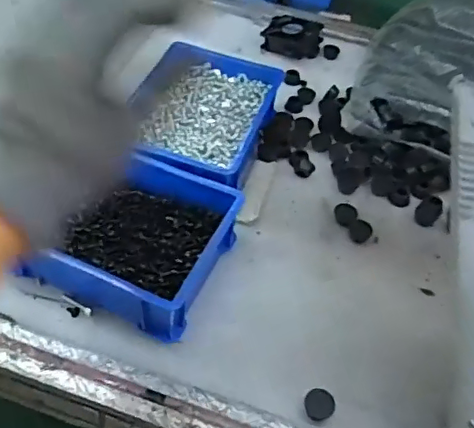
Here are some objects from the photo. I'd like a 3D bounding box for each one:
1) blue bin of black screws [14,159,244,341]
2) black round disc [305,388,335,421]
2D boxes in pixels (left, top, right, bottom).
[{"bbox_3d":[-0.103,0.017,0.523,0.183,0.057,0.147,21,50,11],"label":"blue bin of black screws"},{"bbox_3d":[0.069,0.158,0.462,0.024,0.011,0.023,3,49,-4],"label":"black round disc"}]

